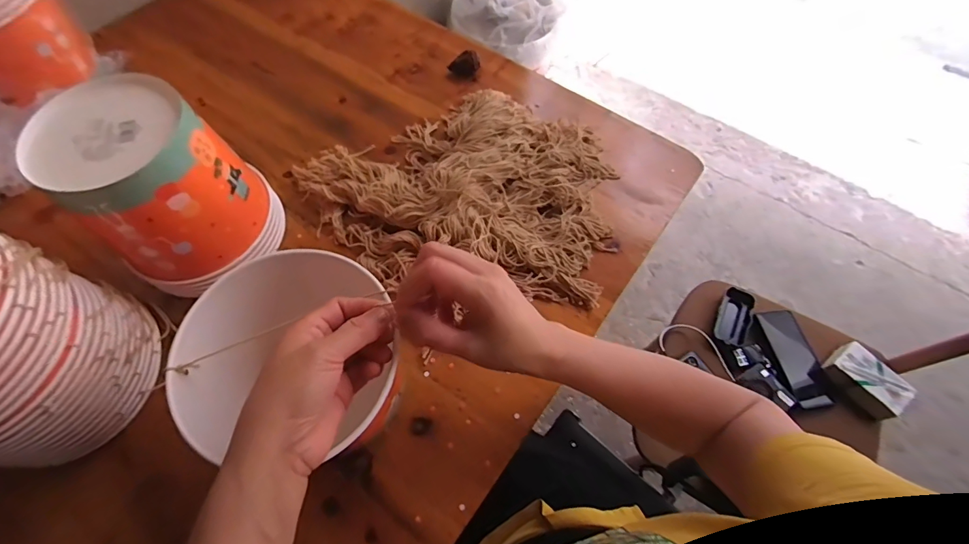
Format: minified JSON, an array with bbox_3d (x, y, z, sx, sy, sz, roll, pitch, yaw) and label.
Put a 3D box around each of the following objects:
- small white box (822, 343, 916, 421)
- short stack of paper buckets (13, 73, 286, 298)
[{"bbox_3d":[0.632,0.180,0.716,0.074,0.039,0.113,-35,69,-17],"label":"small white box"},{"bbox_3d":[-0.309,-0.081,0.437,0.139,0.162,0.137,-40,71,-19],"label":"short stack of paper buckets"}]

